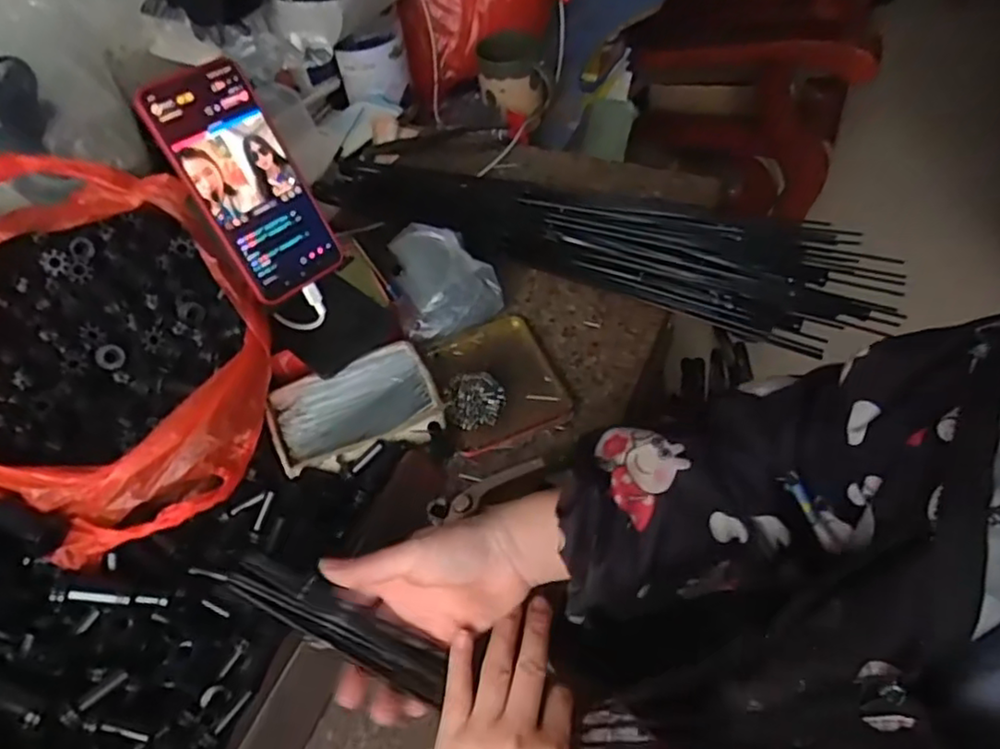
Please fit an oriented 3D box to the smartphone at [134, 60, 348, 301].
[{"bbox_3d":[-0.183,-0.138,0.476,0.079,0.164,0.014,-37,25,-21],"label":"smartphone"}]

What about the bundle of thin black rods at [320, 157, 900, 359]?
[{"bbox_3d":[0.080,-0.145,0.645,0.568,0.030,0.134,18,56,18],"label":"bundle of thin black rods"}]

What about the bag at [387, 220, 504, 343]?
[{"bbox_3d":[-0.053,-0.089,0.604,0.086,0.041,0.110,-18,53,-9],"label":"bag"}]

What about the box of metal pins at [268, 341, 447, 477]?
[{"bbox_3d":[-0.115,0.026,0.519,0.124,0.021,0.090,-21,54,-11],"label":"box of metal pins"}]

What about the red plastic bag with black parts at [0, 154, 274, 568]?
[{"bbox_3d":[-0.279,-0.017,0.454,0.238,0.140,0.216,27,59,23],"label":"red plastic bag with black parts"}]

